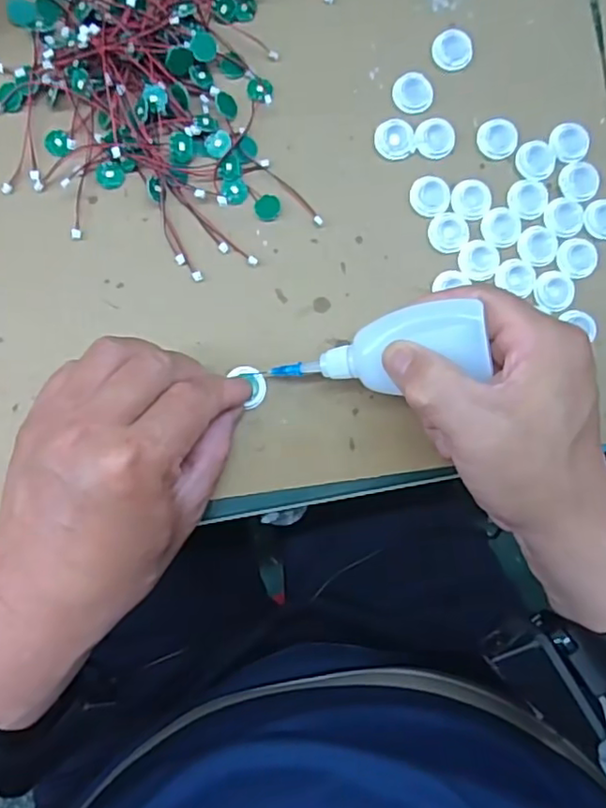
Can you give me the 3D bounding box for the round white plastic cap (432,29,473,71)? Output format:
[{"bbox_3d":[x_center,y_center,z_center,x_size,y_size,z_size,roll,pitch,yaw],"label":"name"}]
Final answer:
[{"bbox_3d":[0.087,-0.205,0.353,0.022,0.005,0.022,0,86,-4],"label":"round white plastic cap"}]

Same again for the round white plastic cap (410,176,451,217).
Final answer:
[{"bbox_3d":[0.073,-0.118,0.347,0.023,0.005,0.021,0,86,-4],"label":"round white plastic cap"}]

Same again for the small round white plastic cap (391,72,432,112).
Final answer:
[{"bbox_3d":[0.063,-0.179,0.351,0.023,0.004,0.023,0,86,-4],"label":"small round white plastic cap"}]

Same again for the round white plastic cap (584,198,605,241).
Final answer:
[{"bbox_3d":[0.174,-0.107,0.348,0.024,0.004,0.022,0,86,-4],"label":"round white plastic cap"}]

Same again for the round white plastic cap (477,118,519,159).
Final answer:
[{"bbox_3d":[0.112,-0.153,0.351,0.020,0.006,0.022,0,86,-4],"label":"round white plastic cap"}]

